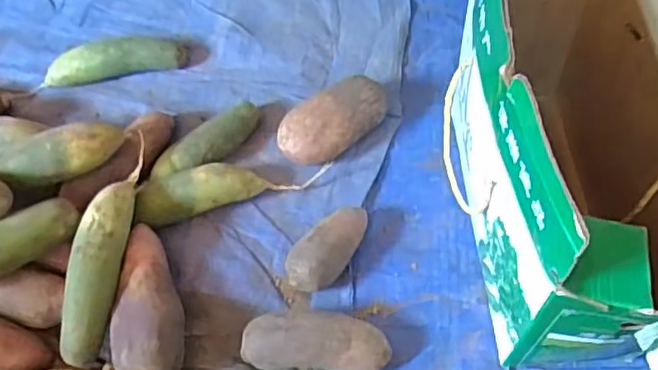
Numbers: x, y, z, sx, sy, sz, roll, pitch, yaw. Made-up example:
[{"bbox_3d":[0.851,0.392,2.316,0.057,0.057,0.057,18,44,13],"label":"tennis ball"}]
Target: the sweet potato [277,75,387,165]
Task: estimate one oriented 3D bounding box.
[{"bbox_3d":[0.005,-0.080,0.796,0.145,0.069,0.075,-39,65,-16],"label":"sweet potato"}]

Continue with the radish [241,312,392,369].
[{"bbox_3d":[-0.014,0.175,0.678,0.161,0.056,0.063,1,61,6],"label":"radish"}]

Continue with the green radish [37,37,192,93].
[{"bbox_3d":[-0.309,-0.179,0.879,0.206,0.046,0.044,-8,60,1],"label":"green radish"}]

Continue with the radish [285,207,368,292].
[{"bbox_3d":[-0.001,0.077,0.732,0.057,0.056,0.123,37,71,21],"label":"radish"}]

